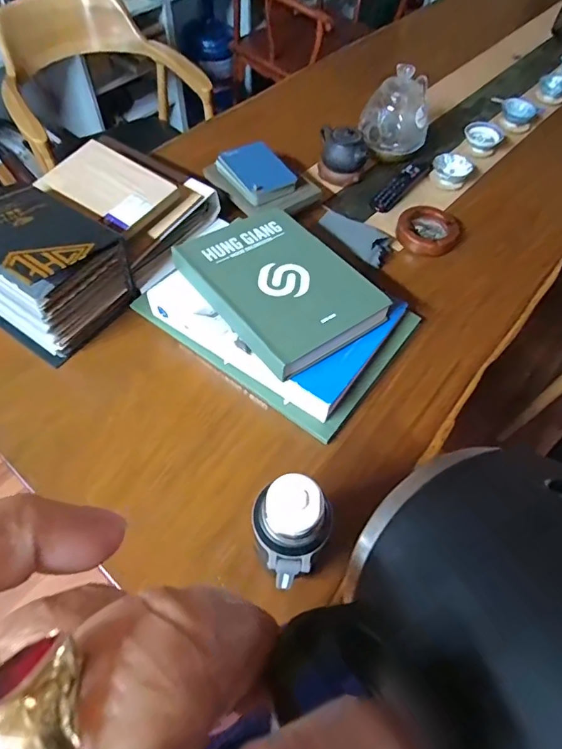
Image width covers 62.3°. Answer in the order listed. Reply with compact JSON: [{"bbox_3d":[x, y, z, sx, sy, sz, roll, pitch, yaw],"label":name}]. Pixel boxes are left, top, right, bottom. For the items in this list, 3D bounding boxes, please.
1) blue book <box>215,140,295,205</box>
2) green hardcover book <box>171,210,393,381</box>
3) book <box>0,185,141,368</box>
[{"bbox_3d":[-0.050,-0.400,0.915,0.111,0.031,0.160,-27,60,-13],"label":"blue book"},{"bbox_3d":[-0.003,-0.151,0.735,0.216,0.044,0.298,-35,63,-18],"label":"green hardcover book"},{"bbox_3d":[-0.381,-0.172,0.743,0.205,0.173,0.201,30,64,20],"label":"book"}]

